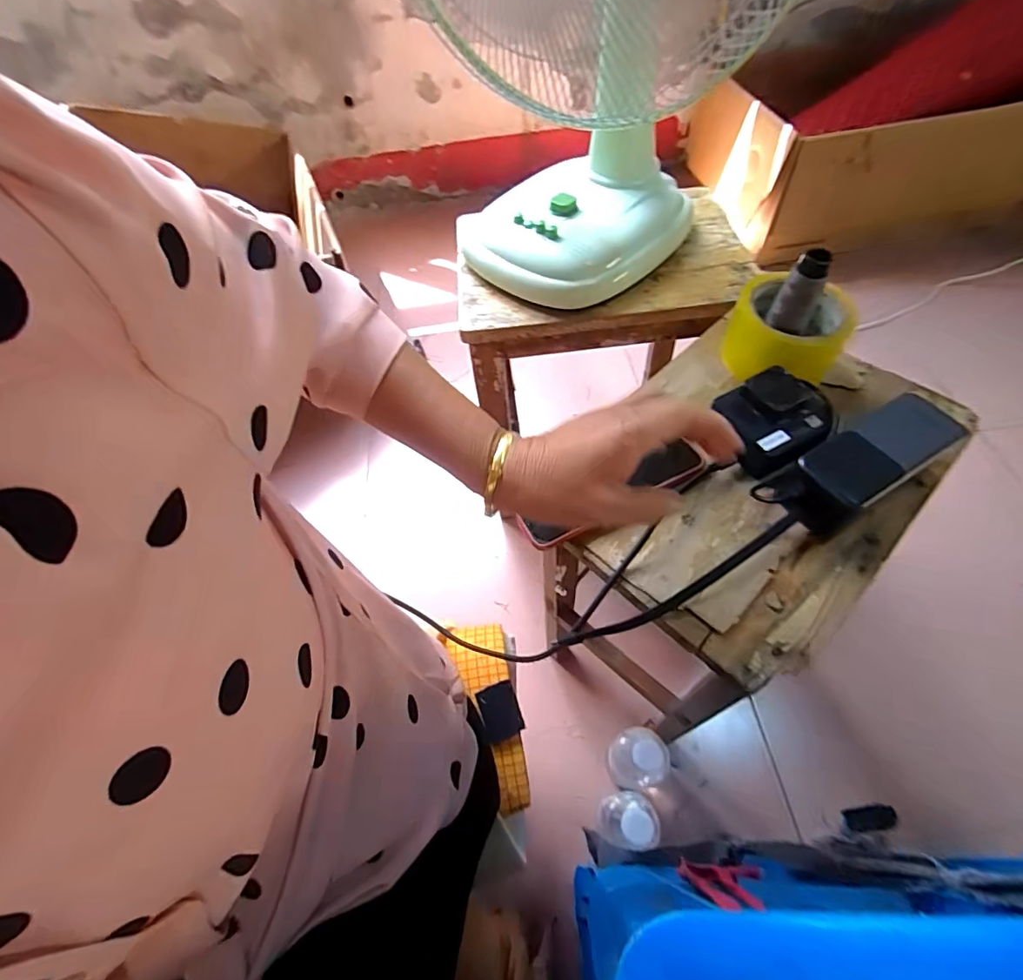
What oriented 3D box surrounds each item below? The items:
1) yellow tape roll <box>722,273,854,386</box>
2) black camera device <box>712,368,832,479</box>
[{"bbox_3d":[0.247,-0.142,0.450,0.094,0.055,0.096,-2,56,4],"label":"yellow tape roll"},{"bbox_3d":[0.222,-0.056,0.410,0.083,0.041,0.081,-22,57,-9],"label":"black camera device"}]

